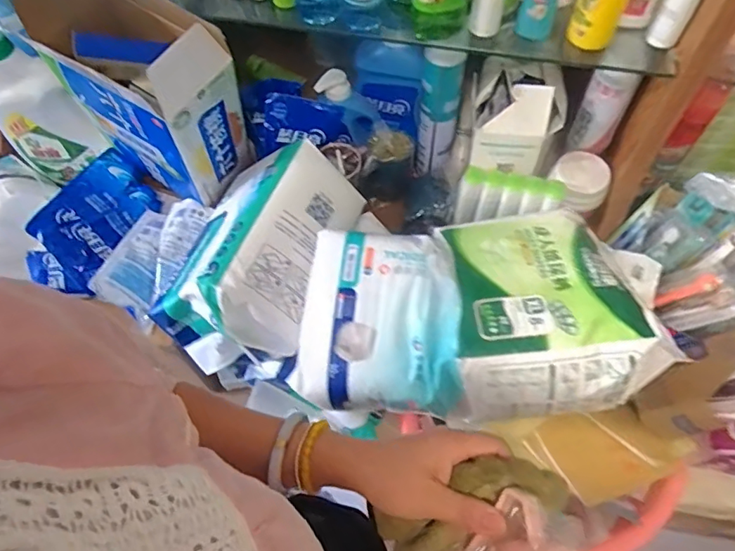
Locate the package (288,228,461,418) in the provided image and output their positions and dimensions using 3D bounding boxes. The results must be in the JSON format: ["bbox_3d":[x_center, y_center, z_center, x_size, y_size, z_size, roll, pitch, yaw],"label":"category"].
[{"bbox_3d":[0.008,0.049,0.732,0.223,0.094,0.245,1,61,3],"label":"package"}]

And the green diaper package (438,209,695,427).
[{"bbox_3d":[0.239,0.031,0.730,0.267,0.102,0.287,-8,61,-2],"label":"green diaper package"}]

